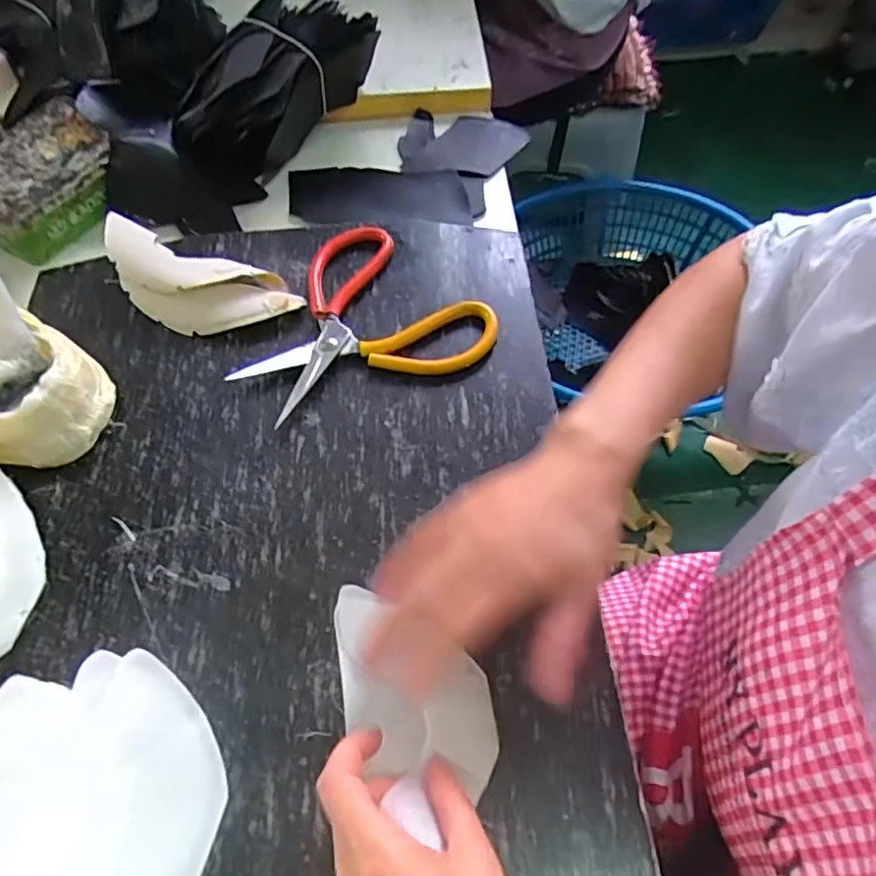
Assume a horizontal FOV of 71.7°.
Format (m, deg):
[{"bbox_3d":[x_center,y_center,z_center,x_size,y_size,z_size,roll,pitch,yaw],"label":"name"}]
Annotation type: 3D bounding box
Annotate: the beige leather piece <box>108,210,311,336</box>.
[{"bbox_3d":[-0.189,-0.120,0.463,0.168,0.036,0.072,16,62,11],"label":"beige leather piece"}]

